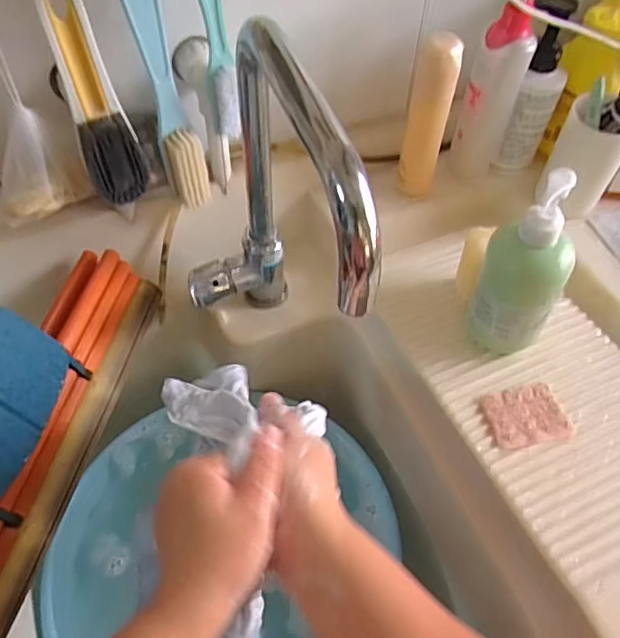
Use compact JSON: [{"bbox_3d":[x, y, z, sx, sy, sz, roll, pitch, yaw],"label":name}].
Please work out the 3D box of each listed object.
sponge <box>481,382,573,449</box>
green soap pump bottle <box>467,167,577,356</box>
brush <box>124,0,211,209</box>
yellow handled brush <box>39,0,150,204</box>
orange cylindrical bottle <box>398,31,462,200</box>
[{"bbox_3d":[0.193,0.085,0.502,0.067,0.007,0.055,-9,56,-8],"label":"sponge"},{"bbox_3d":[0.183,-0.039,0.479,0.071,0.178,0.064,31,60,18],"label":"green soap pump bottle"},{"bbox_3d":[-0.120,-0.188,0.484,0.035,0.217,0.026,-19,58,-14],"label":"brush"},{"bbox_3d":[-0.172,-0.174,0.454,0.047,0.181,0.031,-20,58,-15],"label":"yellow handled brush"},{"bbox_3d":[0.119,-0.200,0.580,0.039,0.167,0.032,9,56,5],"label":"orange cylindrical bottle"}]

